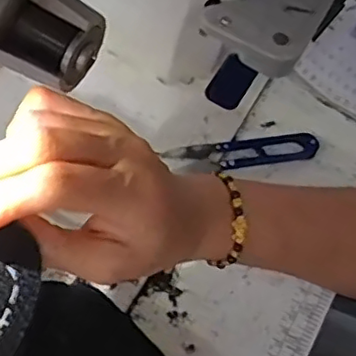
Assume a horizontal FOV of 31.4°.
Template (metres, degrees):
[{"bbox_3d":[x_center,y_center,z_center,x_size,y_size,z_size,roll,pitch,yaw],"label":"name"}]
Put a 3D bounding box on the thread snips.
[{"bbox_3d":[0.049,-0.019,0.476,0.113,0.008,0.025,-5,63,-6],"label":"thread snips"}]

